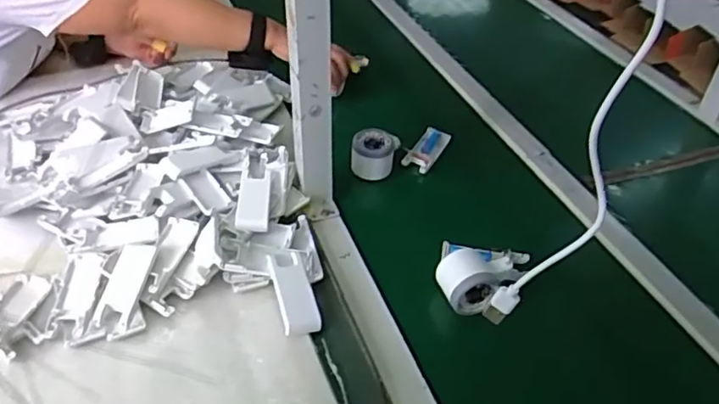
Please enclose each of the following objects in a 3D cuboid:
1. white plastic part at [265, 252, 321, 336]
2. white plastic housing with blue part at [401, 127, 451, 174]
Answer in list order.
[{"bbox_3d":[-0.073,0.099,0.653,0.041,0.025,0.100,-10,41,-14],"label":"white plastic part"},{"bbox_3d":[0.103,-0.078,0.904,0.035,0.029,0.093,23,44,23],"label":"white plastic housing with blue part"}]

